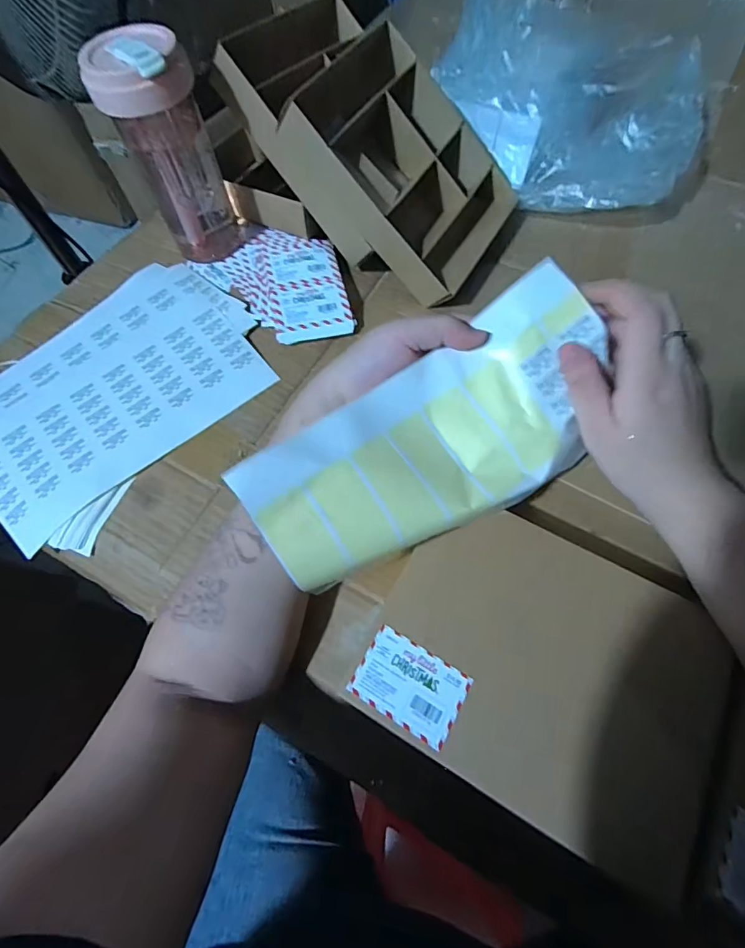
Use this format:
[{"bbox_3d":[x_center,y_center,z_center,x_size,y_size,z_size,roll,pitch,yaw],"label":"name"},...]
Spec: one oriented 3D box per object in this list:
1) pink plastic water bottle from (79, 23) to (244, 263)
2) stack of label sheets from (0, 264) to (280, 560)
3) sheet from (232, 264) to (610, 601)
[{"bbox_3d":[-0.185,-0.294,0.437,0.084,0.172,0.071,-22,65,-8],"label":"pink plastic water bottle"},{"bbox_3d":[-0.245,-0.082,0.432,0.211,0.014,0.280,38,71,19],"label":"stack of label sheets"},{"bbox_3d":[0.052,-0.019,0.291,0.260,0.038,0.127,-34,93,-20],"label":"sheet"}]

